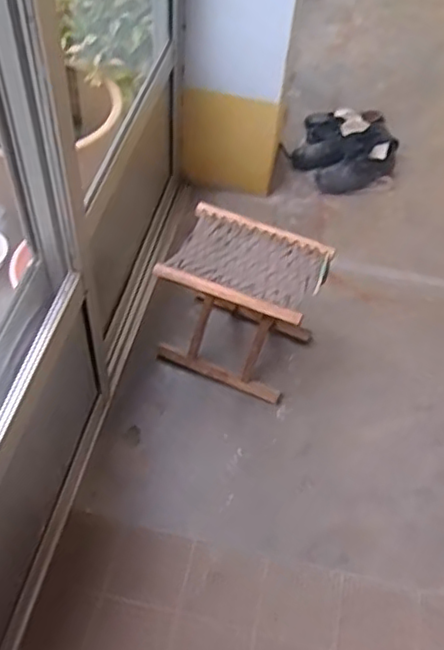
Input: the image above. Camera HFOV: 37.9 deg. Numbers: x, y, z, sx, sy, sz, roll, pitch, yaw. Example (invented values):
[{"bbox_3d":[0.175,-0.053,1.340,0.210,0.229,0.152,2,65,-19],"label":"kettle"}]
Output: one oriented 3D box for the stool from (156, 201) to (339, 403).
[{"bbox_3d":[0.043,-0.043,1.438,0.302,0.320,0.229,21,56,12],"label":"stool"}]

